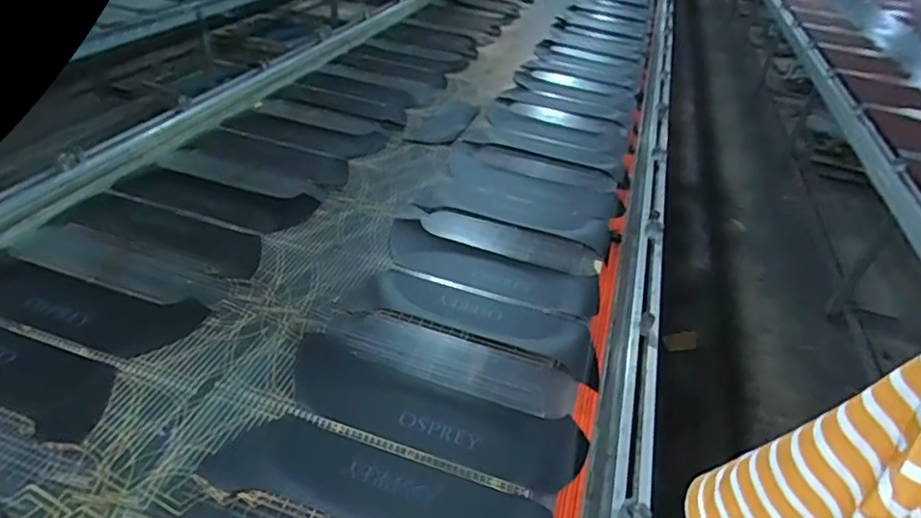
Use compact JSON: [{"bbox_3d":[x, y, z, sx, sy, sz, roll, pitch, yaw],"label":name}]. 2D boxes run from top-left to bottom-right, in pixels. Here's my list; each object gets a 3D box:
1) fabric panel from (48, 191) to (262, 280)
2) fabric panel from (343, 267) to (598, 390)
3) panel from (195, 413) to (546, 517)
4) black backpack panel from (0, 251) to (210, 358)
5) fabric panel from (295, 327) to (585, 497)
[{"bbox_3d":[-0.626,-0.056,1.227,0.478,0.019,0.164,15,34,13],"label":"fabric panel"},{"bbox_3d":[0.026,0.094,1.078,0.470,0.030,0.147,14,34,12],"label":"fabric panel"},{"bbox_3d":[-0.095,0.322,0.779,0.483,0.011,0.135,16,36,12],"label":"panel"},{"bbox_3d":[-0.694,0.074,1.017,0.462,0.008,0.150,13,34,11],"label":"black backpack panel"},{"bbox_3d":[-0.053,0.238,0.904,0.483,0.023,0.140,18,37,14],"label":"fabric panel"}]

